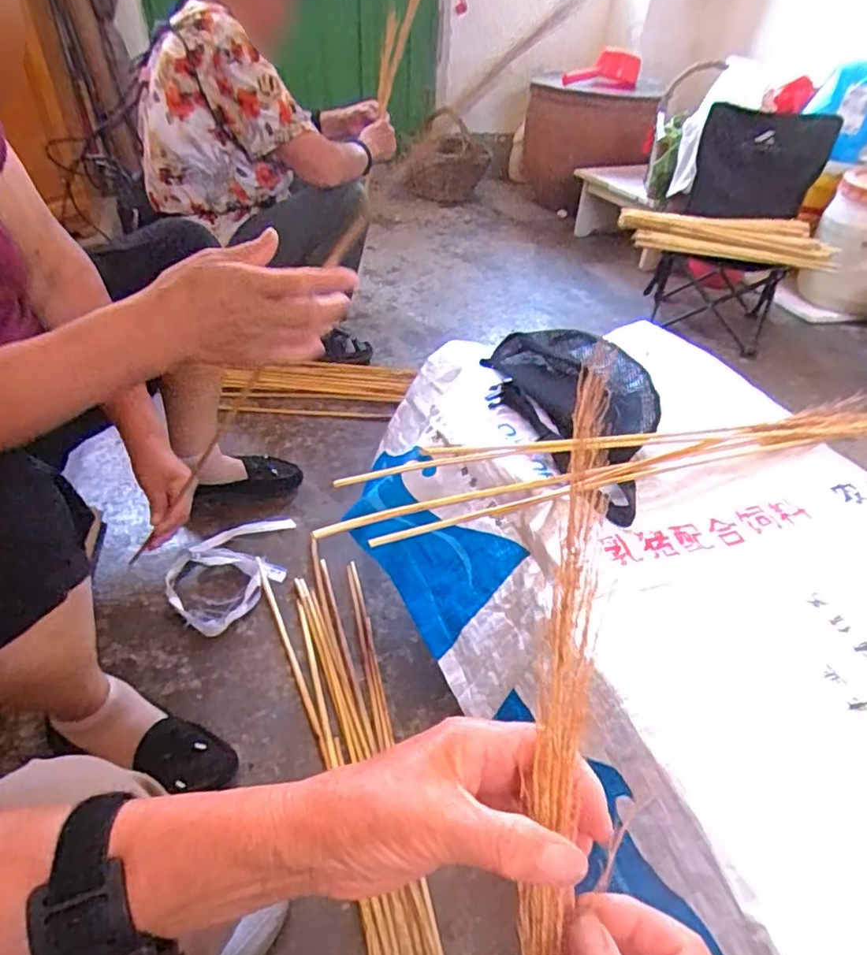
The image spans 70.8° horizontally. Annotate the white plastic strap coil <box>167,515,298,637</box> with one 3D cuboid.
[{"bbox_3d":[-0.321,0.147,1.021,0.240,0.026,0.176,-31,51,-34],"label":"white plastic strap coil"}]

